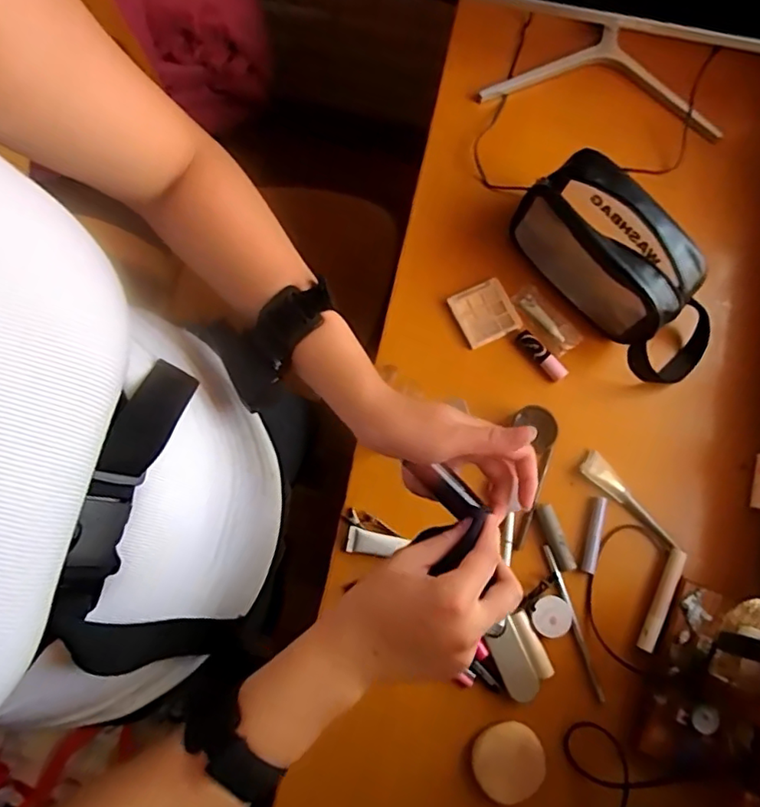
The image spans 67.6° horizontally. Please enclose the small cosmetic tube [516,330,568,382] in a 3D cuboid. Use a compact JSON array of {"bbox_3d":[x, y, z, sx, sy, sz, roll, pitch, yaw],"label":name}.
[{"bbox_3d":[0.197,-0.059,0.688,0.022,0.014,0.073,-42,81,-8],"label":"small cosmetic tube"}]

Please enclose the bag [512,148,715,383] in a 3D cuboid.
[{"bbox_3d":[0.284,-0.157,0.659,0.106,0.119,0.274,-38,80,-7],"label":"bag"}]

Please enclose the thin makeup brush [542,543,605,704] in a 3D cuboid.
[{"bbox_3d":[0.215,0.241,0.624,0.012,0.014,0.167,-19,78,-4],"label":"thin makeup brush"}]

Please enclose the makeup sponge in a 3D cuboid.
[{"bbox_3d":[0.138,0.382,0.602,0.075,0.015,0.075,-18,78,-4],"label":"makeup sponge"}]

